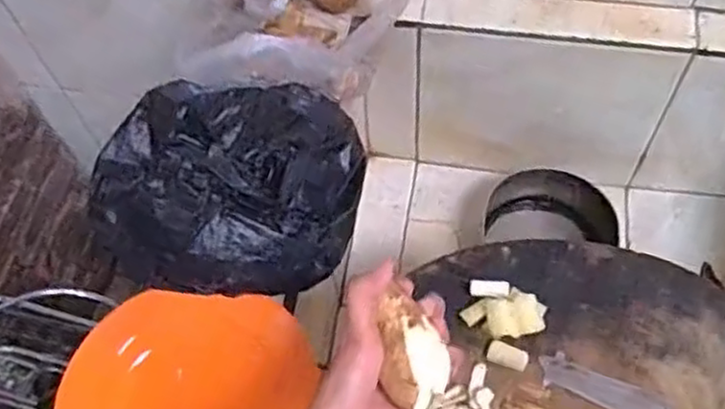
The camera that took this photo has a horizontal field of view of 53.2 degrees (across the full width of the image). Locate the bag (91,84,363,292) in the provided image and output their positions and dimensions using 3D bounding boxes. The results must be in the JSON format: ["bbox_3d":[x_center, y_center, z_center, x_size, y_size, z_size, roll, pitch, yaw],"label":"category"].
[{"bbox_3d":[-0.116,-0.019,0.635,0.228,0.091,0.199,-8,61,-1],"label":"bag"}]

